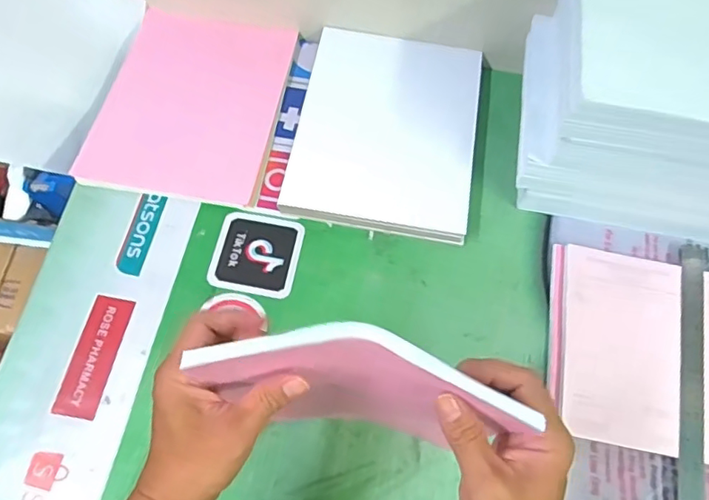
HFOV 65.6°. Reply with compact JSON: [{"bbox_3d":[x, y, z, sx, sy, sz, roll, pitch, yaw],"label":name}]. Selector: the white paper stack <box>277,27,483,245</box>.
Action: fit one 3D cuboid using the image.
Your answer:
[{"bbox_3d":[0.041,-0.150,0.678,0.213,0.016,0.262,10,72,2],"label":"white paper stack"}]

